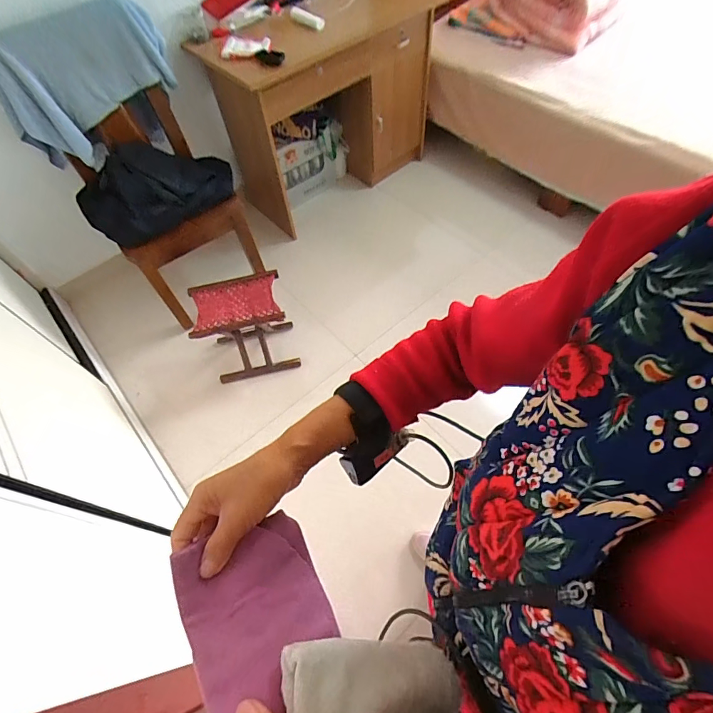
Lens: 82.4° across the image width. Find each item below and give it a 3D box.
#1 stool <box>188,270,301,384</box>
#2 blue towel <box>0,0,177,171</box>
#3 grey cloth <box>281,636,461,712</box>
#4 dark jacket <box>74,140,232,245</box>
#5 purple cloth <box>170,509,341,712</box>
[{"bbox_3d":[-0.413,-0.100,1.548,0.303,0.358,0.231,-14,60,-5],"label":"stool"},{"bbox_3d":[-0.899,-0.937,1.389,0.128,0.355,0.560,34,67,20],"label":"blue towel"},{"bbox_3d":[0.018,0.271,0.309,0.165,0.035,0.104,25,37,-21],"label":"grey cloth"},{"bbox_3d":[-0.734,-0.631,1.486,0.517,0.175,0.371,-38,65,-18],"label":"dark jacket"},{"bbox_3d":[-0.082,0.210,0.337,0.103,0.063,0.130,-24,62,-11],"label":"purple cloth"}]

